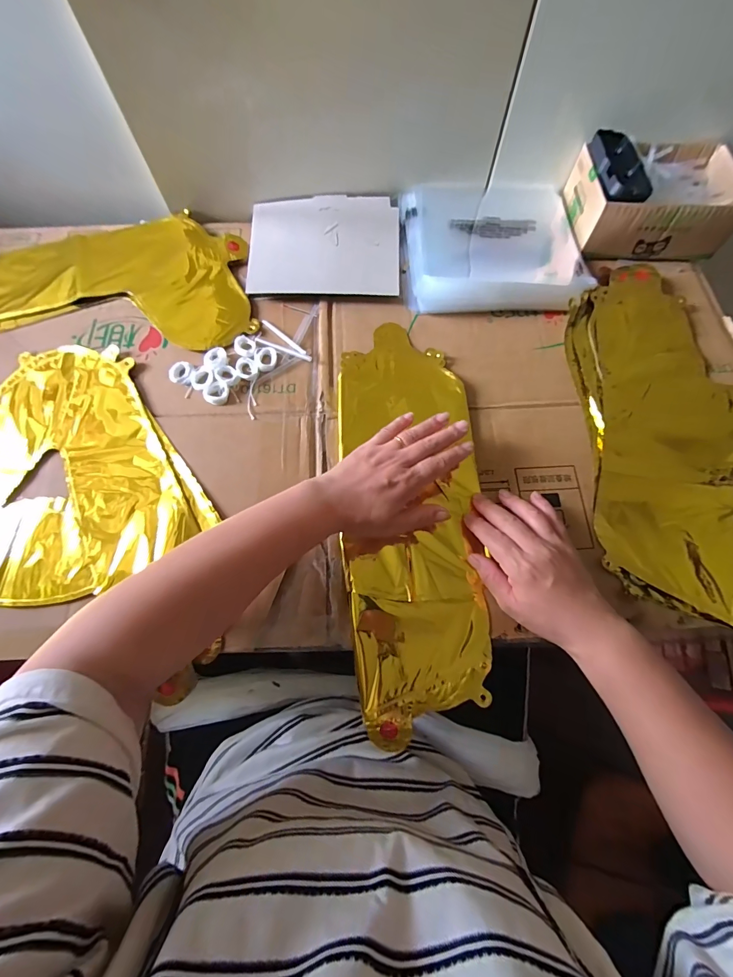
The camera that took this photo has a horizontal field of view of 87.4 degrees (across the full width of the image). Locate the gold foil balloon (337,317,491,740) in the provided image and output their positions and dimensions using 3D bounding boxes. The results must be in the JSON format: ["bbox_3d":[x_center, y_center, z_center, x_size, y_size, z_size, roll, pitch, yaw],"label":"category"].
[{"bbox_3d":[0.045,0.014,0.403,0.136,0.026,0.426,-2,73,-1],"label":"gold foil balloon"}]

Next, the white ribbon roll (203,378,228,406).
[{"bbox_3d":[-0.171,-0.109,0.437,0.027,0.006,0.028,0,70,-1],"label":"white ribbon roll"}]

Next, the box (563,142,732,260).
[{"bbox_3d":[0.373,-0.381,0.500,0.188,0.069,0.143,0,70,-1],"label":"box"}]

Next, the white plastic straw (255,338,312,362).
[{"bbox_3d":[-0.100,-0.167,0.460,0.073,0.005,0.007,21,71,7],"label":"white plastic straw"}]

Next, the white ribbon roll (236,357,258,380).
[{"bbox_3d":[-0.139,-0.140,0.446,0.023,0.005,0.029,-23,72,-9],"label":"white ribbon roll"}]

